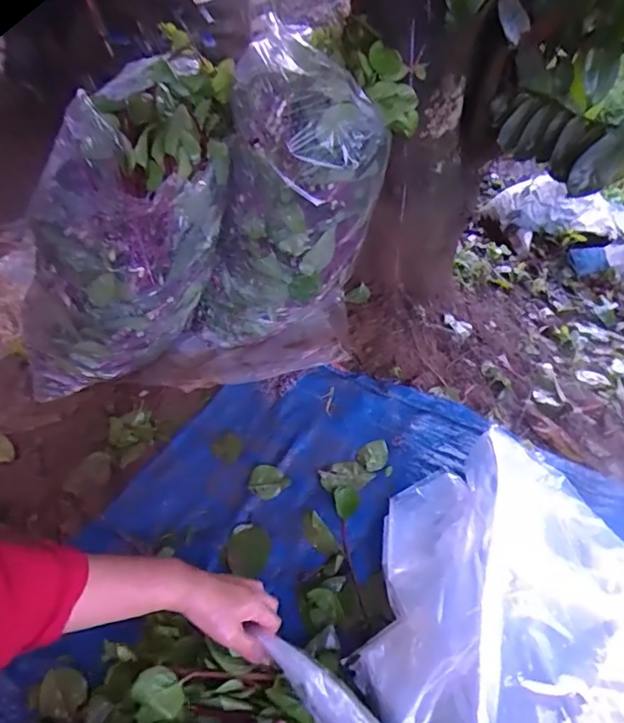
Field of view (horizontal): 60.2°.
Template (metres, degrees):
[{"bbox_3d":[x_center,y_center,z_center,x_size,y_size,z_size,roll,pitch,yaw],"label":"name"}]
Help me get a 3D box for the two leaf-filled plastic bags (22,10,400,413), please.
[{"bbox_3d":[-0.159,-0.172,0.836,0.564,0.455,0.325,-34,56,-27],"label":"two leaf-filled plastic bags"}]

